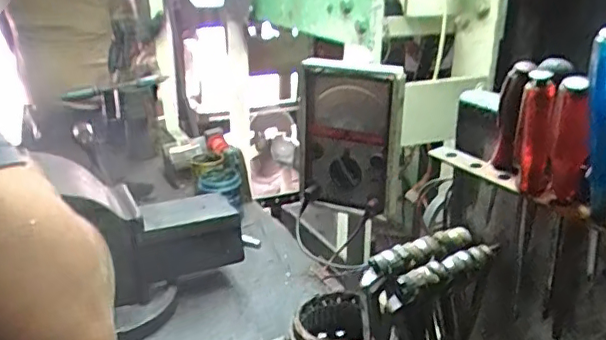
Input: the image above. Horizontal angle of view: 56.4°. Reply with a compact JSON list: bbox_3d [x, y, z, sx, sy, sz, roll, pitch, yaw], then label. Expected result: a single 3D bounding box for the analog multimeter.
[{"bbox_3d":[0.057,-0.036,0.660,0.113,0.174,0.064,2,21,5],"label":"analog multimeter"}]

